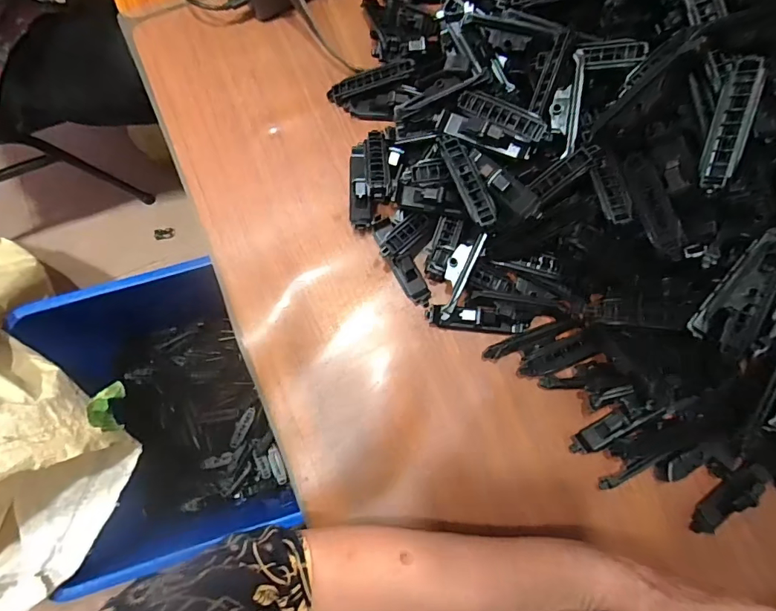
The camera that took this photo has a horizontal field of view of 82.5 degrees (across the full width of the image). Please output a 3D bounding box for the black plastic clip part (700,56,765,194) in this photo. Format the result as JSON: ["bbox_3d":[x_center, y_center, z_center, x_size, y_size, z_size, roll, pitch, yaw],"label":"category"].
[{"bbox_3d":[0.202,-0.106,0.261,0.013,0.012,0.073,10,102,0],"label":"black plastic clip part"}]

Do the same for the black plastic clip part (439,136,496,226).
[{"bbox_3d":[0.060,-0.095,0.334,0.018,0.006,0.077,-21,81,-5],"label":"black plastic clip part"}]

